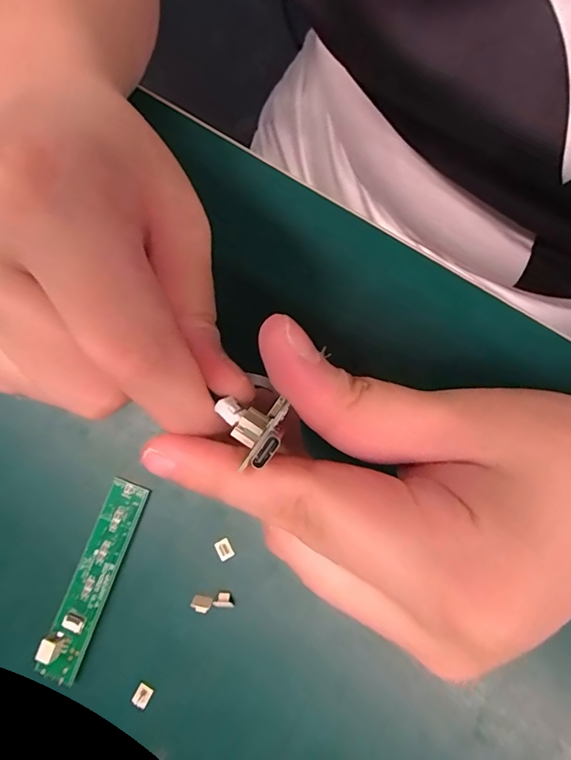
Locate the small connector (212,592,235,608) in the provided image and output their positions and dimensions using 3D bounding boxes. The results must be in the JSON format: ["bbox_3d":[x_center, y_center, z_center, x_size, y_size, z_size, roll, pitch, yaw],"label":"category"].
[{"bbox_3d":[-0.026,0.092,0.189,0.008,0.004,0.006,7,82,8],"label":"small connector"}]

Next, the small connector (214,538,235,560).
[{"bbox_3d":[-0.026,0.073,0.193,0.007,0.004,0.008,-30,79,2],"label":"small connector"}]

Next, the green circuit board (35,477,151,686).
[{"bbox_3d":[-0.083,0.085,0.194,0.018,0.005,0.084,19,84,10],"label":"green circuit board"}]

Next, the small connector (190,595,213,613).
[{"bbox_3d":[-0.035,0.094,0.190,0.009,0.004,0.007,6,82,8],"label":"small connector"}]

